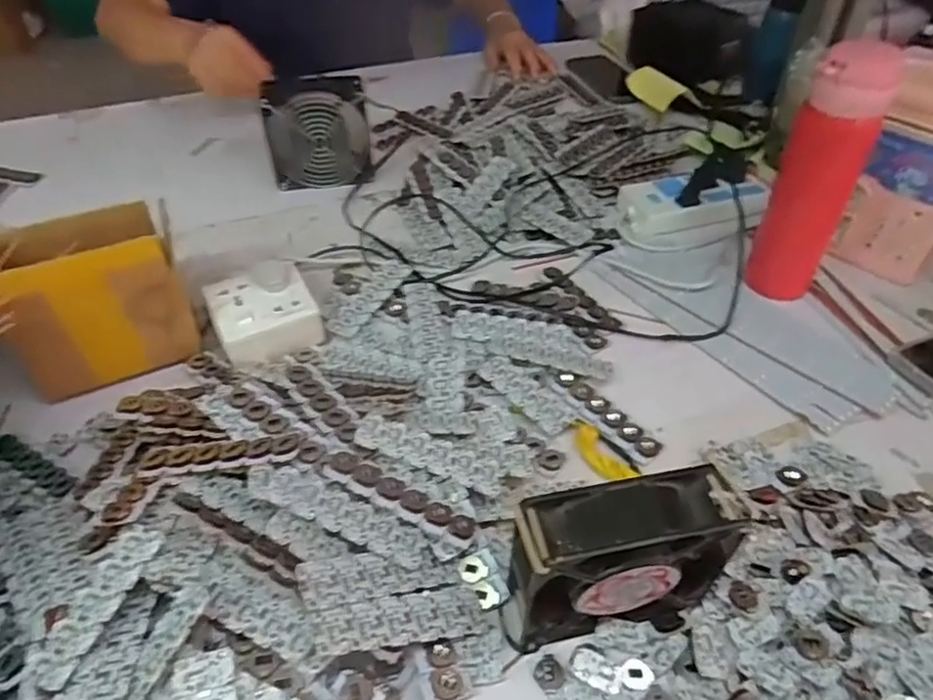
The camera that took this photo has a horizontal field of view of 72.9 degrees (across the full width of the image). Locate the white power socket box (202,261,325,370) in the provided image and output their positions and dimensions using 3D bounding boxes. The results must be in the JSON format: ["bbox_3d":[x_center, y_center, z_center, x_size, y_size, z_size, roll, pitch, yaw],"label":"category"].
[{"bbox_3d":[-0.190,-0.034,0.590,0.088,0.039,0.092,-23,51,-21],"label":"white power socket box"}]

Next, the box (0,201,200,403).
[{"bbox_3d":[-0.310,-0.036,0.534,0.138,0.125,0.084,-24,52,-21],"label":"box"}]

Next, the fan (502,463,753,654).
[{"bbox_3d":[0.085,0.125,0.370,0.130,0.112,0.049,-11,48,-11],"label":"fan"}]

